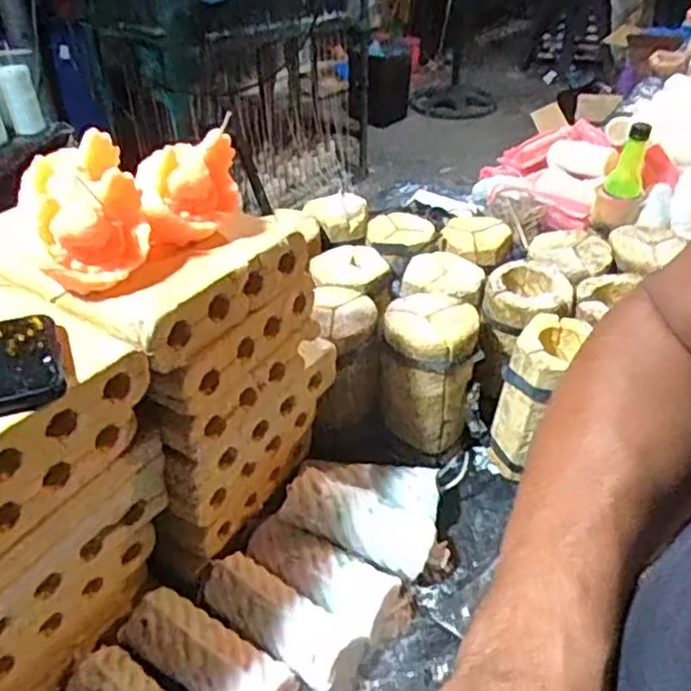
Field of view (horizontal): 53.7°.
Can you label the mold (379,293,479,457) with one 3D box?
[{"bbox_3d":[0.082,0.027,0.705,0.090,0.132,0.098,3,38,5],"label":"mold"}]

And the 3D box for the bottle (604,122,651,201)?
[{"bbox_3d":[0.439,-0.282,1.055,0.054,0.116,0.063,14,40,18],"label":"bottle"}]

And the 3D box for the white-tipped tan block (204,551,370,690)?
[{"bbox_3d":[-0.056,0.221,0.562,0.139,0.044,0.058,30,46,15],"label":"white-tipped tan block"}]

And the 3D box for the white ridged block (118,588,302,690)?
[{"bbox_3d":[-0.106,0.249,0.540,0.145,0.041,0.059,22,44,27],"label":"white ridged block"}]

